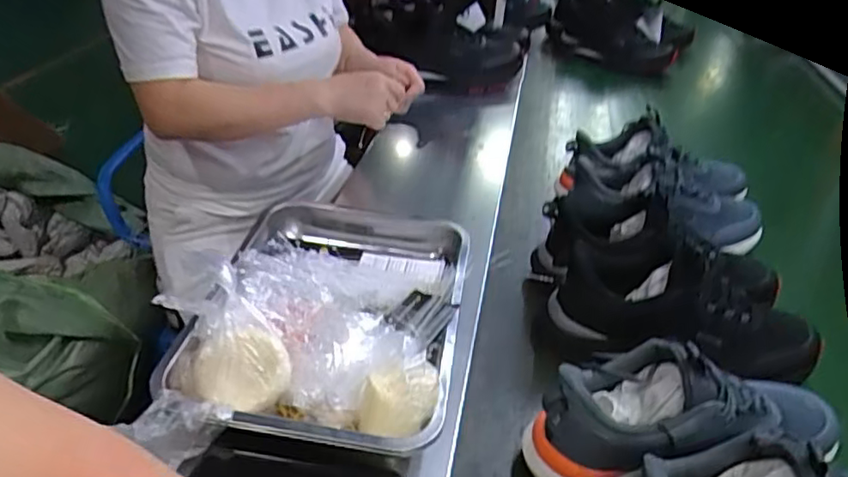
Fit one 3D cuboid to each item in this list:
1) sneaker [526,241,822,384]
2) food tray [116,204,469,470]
[{"bbox_3d":[0.274,0.074,0.667,0.294,0.088,0.097,13,34,13],"label":"sneaker"},{"bbox_3d":[-0.092,0.054,0.656,0.262,0.064,0.351,8,33,5],"label":"food tray"}]

